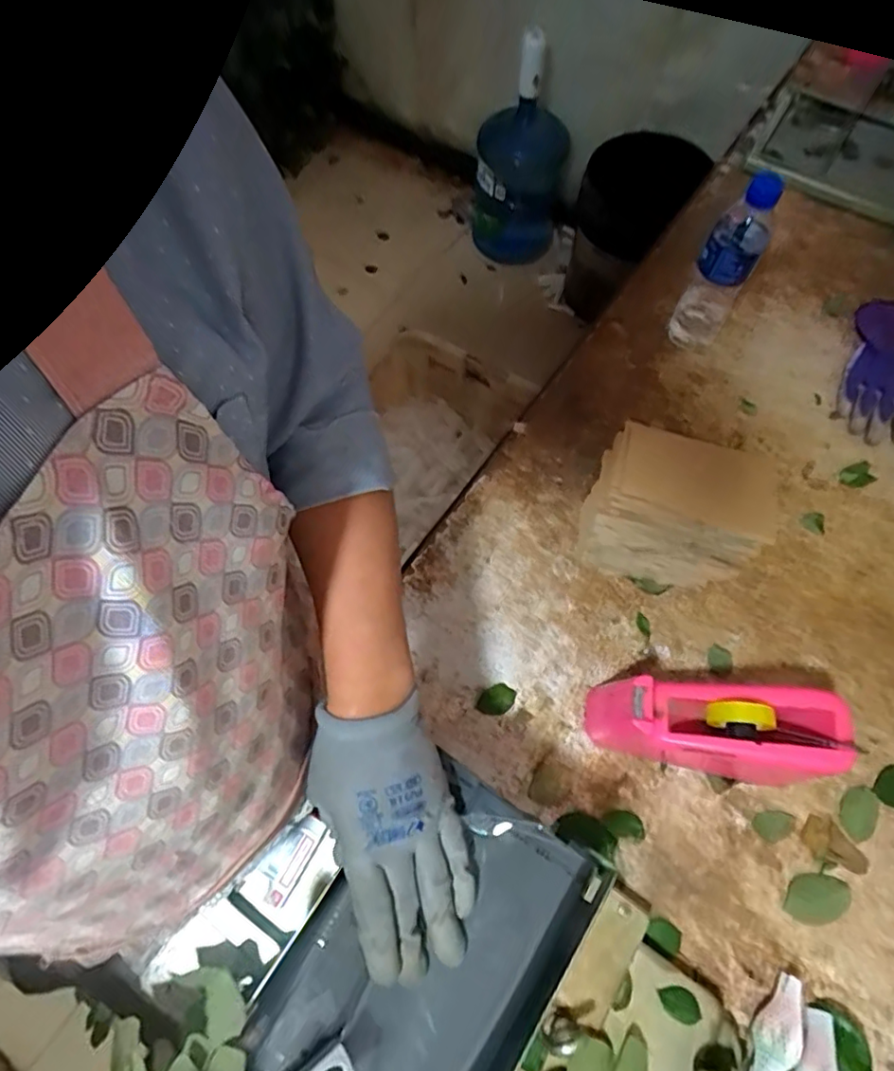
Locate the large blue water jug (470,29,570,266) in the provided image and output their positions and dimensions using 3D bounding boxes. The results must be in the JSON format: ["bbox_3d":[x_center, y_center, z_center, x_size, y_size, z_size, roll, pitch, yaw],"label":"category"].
[{"bbox_3d":[0.197,-0.987,1.604,0.240,0.542,0.249,2,67,1],"label":"large blue water jug"}]

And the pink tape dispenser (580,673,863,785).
[{"bbox_3d":[0.233,0.172,0.538,0.207,0.106,0.083,7,67,3],"label":"pink tape dispenser"}]

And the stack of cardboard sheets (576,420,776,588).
[{"bbox_3d":[0.220,-0.023,0.588,0.151,0.164,0.096,14,67,6],"label":"stack of cardboard sheets"}]

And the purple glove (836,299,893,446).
[{"bbox_3d":[0.546,-0.204,0.720,0.099,0.069,0.175,24,69,10],"label":"purple glove"}]

